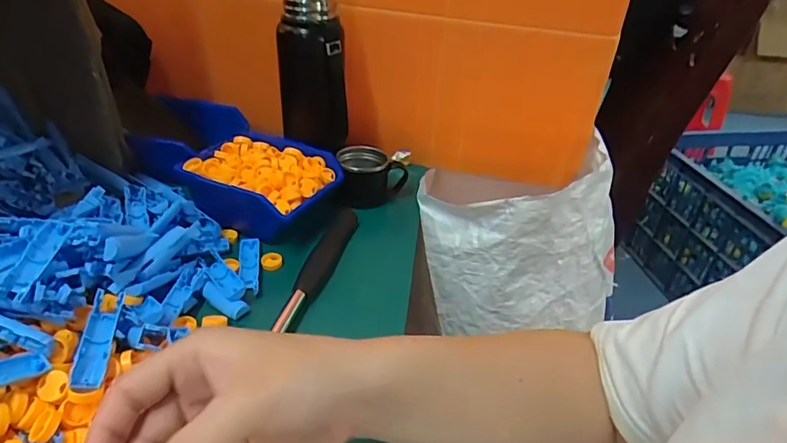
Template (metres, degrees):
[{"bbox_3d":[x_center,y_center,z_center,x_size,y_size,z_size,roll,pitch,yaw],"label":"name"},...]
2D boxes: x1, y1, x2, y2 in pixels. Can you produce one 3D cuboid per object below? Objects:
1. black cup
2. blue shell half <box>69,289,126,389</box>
[{"bbox_3d":[-0.024,-0.048,0.573,0.077,0.053,0.075,2,34,-1],"label":"black cup"},{"bbox_3d":[-0.200,0.077,0.334,0.018,0.014,0.076,-4,35,-10],"label":"blue shell half"}]

